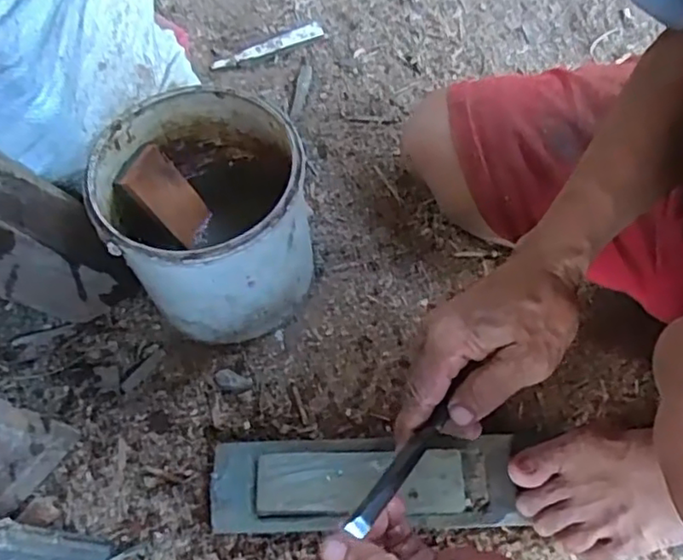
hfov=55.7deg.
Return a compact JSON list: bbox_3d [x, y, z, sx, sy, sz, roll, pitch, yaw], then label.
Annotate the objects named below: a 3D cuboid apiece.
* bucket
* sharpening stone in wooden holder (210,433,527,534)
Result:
[{"bbox_3d":[-0.119,-0.052,0.611,0.170,0.186,0.175,-1,65,3],"label":"bucket"},{"bbox_3d":[0.020,0.178,0.564,0.261,0.059,0.071,-2,63,0],"label":"sharpening stone in wooden holder"}]

